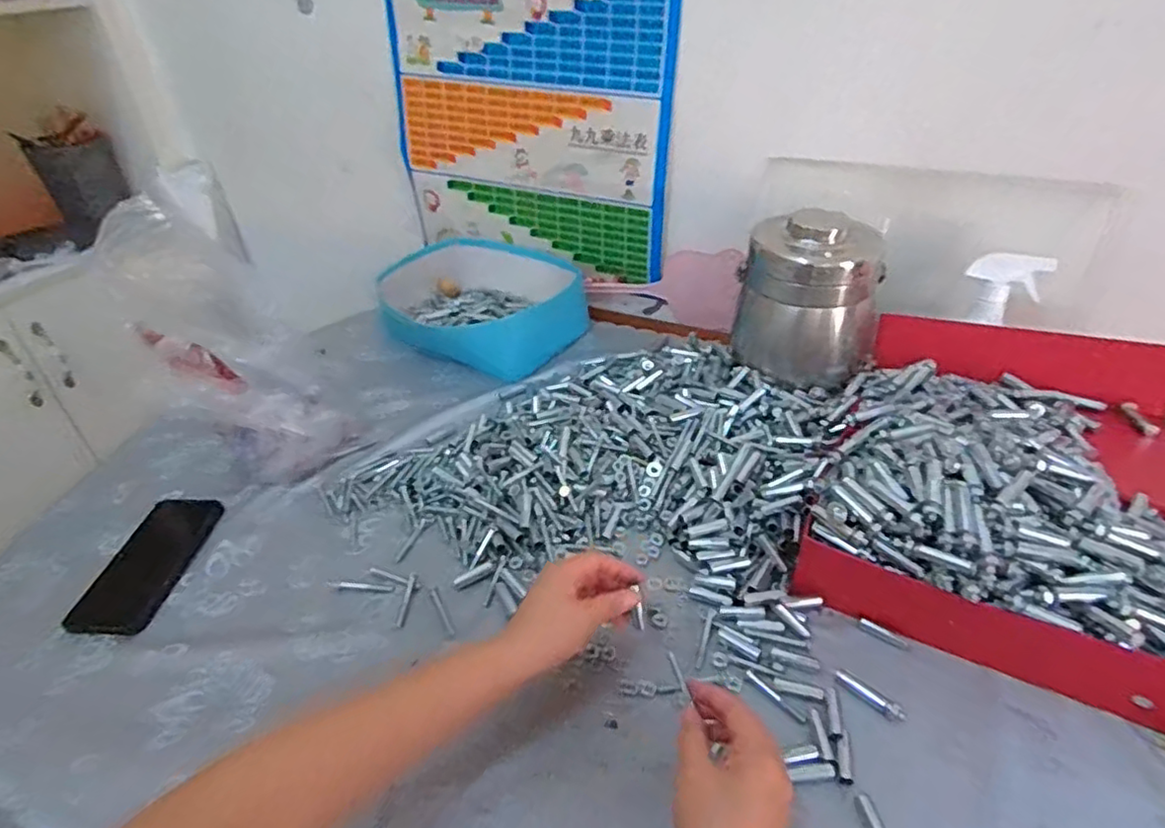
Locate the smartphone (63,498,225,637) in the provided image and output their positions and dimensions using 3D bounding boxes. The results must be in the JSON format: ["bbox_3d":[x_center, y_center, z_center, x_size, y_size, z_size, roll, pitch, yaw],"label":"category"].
[{"bbox_3d":[-0.435,0.149,0.651,0.078,0.016,0.169,-2,37,0],"label":"smartphone"}]

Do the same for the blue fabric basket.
[{"bbox_3d":[-0.171,-0.189,1.011,0.347,0.089,0.246,18,41,25],"label":"blue fabric basket"}]

